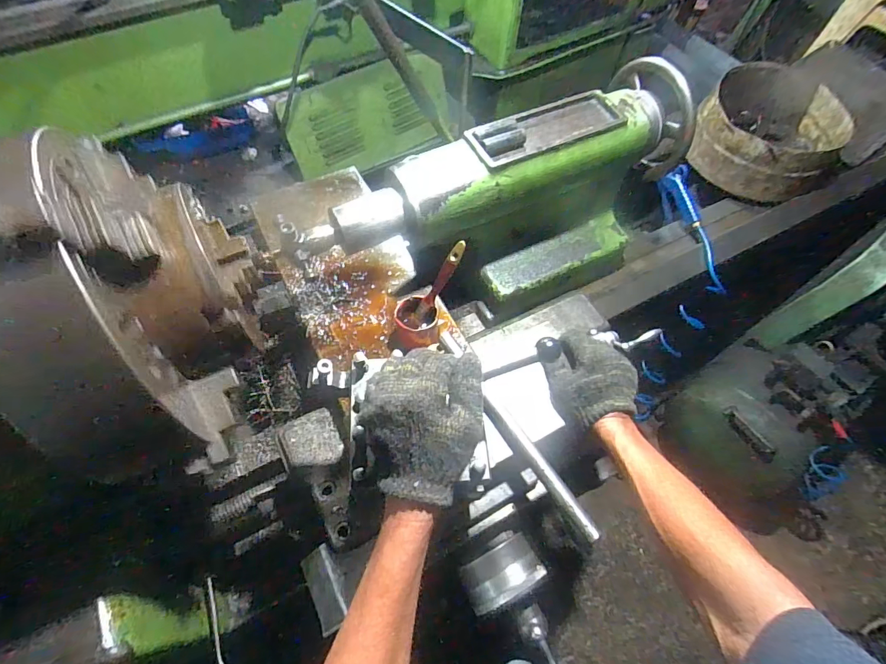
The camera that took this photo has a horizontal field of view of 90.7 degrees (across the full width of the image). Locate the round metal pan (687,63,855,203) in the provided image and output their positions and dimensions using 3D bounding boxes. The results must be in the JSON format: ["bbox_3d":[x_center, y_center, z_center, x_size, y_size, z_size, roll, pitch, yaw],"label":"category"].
[{"bbox_3d":[0.744,-0.453,1.002,0.296,0.122,0.314,2,60,-3],"label":"round metal pan"}]

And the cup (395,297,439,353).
[{"bbox_3d":[-0.039,-0.011,0.659,0.061,0.071,0.058,2,60,-3],"label":"cup"}]

